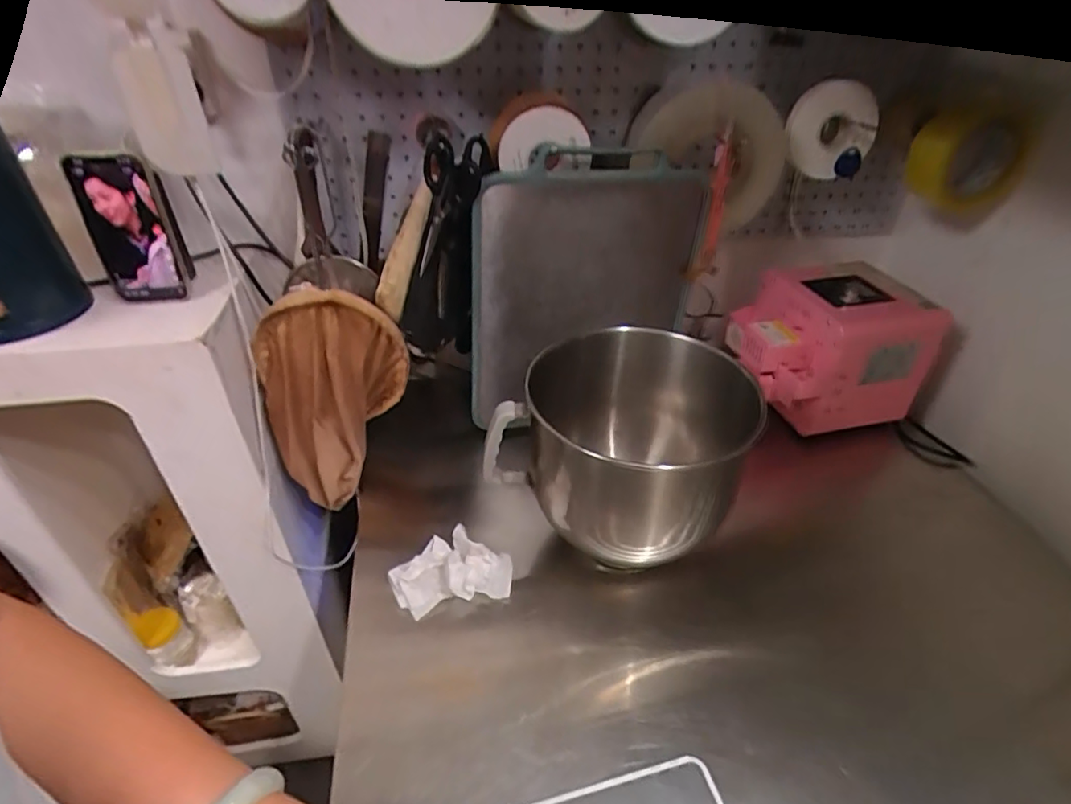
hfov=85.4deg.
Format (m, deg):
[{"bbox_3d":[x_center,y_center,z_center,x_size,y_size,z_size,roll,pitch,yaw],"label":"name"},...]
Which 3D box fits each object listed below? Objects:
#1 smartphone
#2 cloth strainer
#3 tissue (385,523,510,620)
[{"bbox_3d":[-0.450,-0.187,0.644,0.079,0.159,0.015,-5,31,-7],"label":"smartphone"},{"bbox_3d":[-0.265,-0.019,0.758,0.154,0.243,0.157,30,46,32],"label":"cloth strainer"},{"bbox_3d":[-0.092,0.180,0.633,0.126,0.025,0.084,-9,39,-13],"label":"tissue"}]

